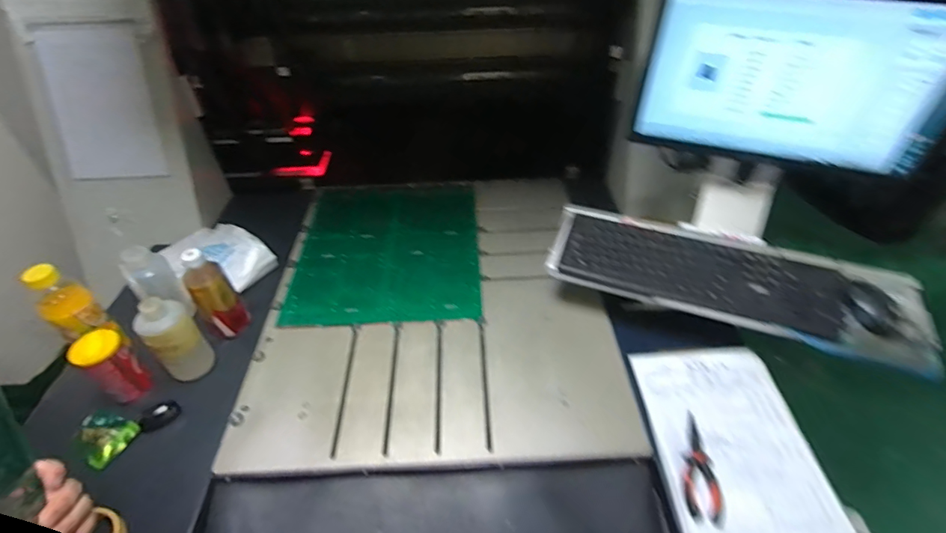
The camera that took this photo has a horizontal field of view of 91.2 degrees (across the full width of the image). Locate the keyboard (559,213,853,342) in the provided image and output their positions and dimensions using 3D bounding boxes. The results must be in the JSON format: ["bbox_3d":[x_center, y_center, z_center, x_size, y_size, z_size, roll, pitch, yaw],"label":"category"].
[{"bbox_3d":[0.381,0.004,0.802,0.456,0.040,0.142,15,57,12],"label":"keyboard"}]

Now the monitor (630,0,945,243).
[{"bbox_3d":[0.485,-0.223,0.752,0.425,0.394,0.098,16,47,17],"label":"monitor"}]

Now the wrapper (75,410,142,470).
[{"bbox_3d":[-0.577,0.264,0.727,0.090,0.019,0.071,25,50,25],"label":"wrapper"}]

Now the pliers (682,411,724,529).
[{"bbox_3d":[0.323,0.287,0.668,0.048,0.010,0.156,1,48,8],"label":"pliers"}]

